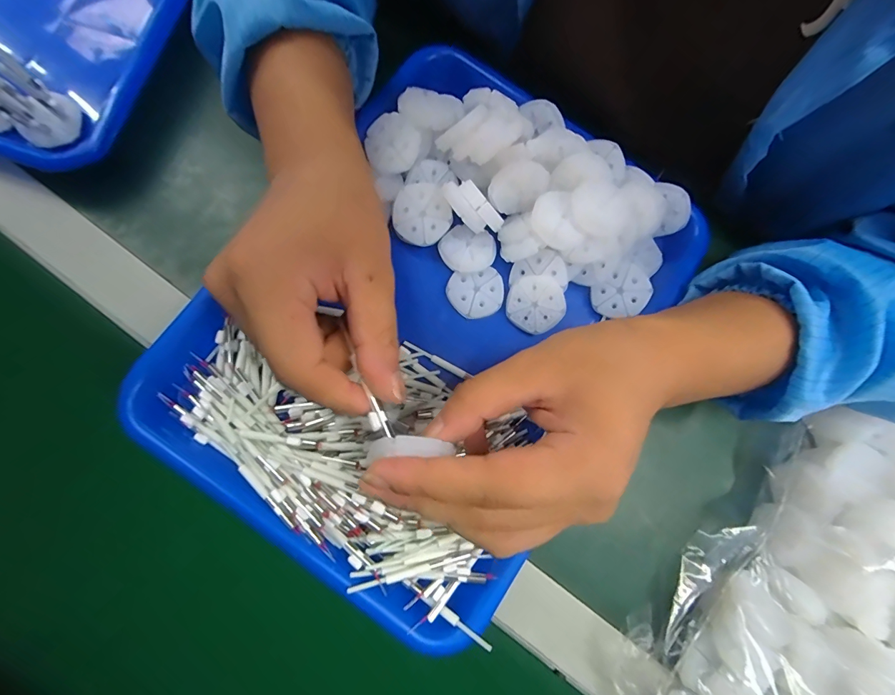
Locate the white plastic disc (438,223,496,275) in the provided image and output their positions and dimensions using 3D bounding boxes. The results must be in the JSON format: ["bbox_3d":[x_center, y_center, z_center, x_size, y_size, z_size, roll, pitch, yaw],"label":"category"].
[{"bbox_3d":[0.013,-0.068,0.274,0.036,0.009,0.034,1,79,-4],"label":"white plastic disc"}]

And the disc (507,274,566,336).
[{"bbox_3d":[0.059,-0.029,0.268,0.037,0.004,0.037,2,97,19],"label":"disc"}]

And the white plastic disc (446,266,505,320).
[{"bbox_3d":[0.020,-0.036,0.273,0.038,0.005,0.032,-10,80,-6],"label":"white plastic disc"}]

